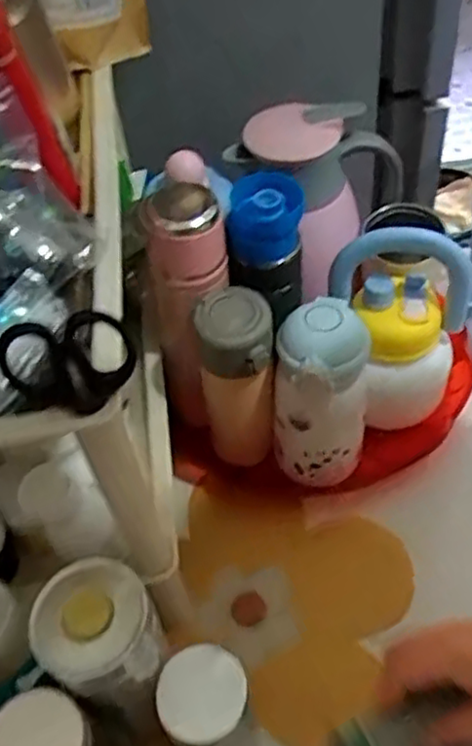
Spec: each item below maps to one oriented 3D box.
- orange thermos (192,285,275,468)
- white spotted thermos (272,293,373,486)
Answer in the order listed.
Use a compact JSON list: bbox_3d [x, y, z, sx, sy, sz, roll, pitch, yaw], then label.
[{"bbox_3d":[0.007,0.014,0.592,0.064,0.186,0.061,-3,49,4],"label":"orange thermos"},{"bbox_3d":[0.068,0.023,0.590,0.076,0.178,0.077,-3,49,4],"label":"white spotted thermos"}]

